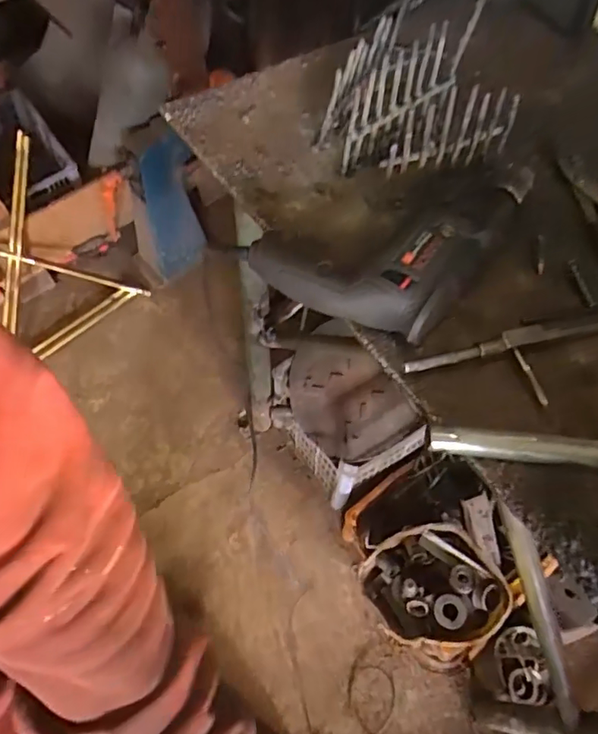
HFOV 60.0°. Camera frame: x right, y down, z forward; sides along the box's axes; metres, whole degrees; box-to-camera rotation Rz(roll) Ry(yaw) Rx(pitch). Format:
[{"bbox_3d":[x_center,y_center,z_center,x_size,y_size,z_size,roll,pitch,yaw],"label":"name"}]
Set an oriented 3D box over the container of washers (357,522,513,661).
[{"bbox_3d":[0.273,0.467,1.083,0.219,0.209,0.241,-30,65,-16],"label":"container of washers"}]

